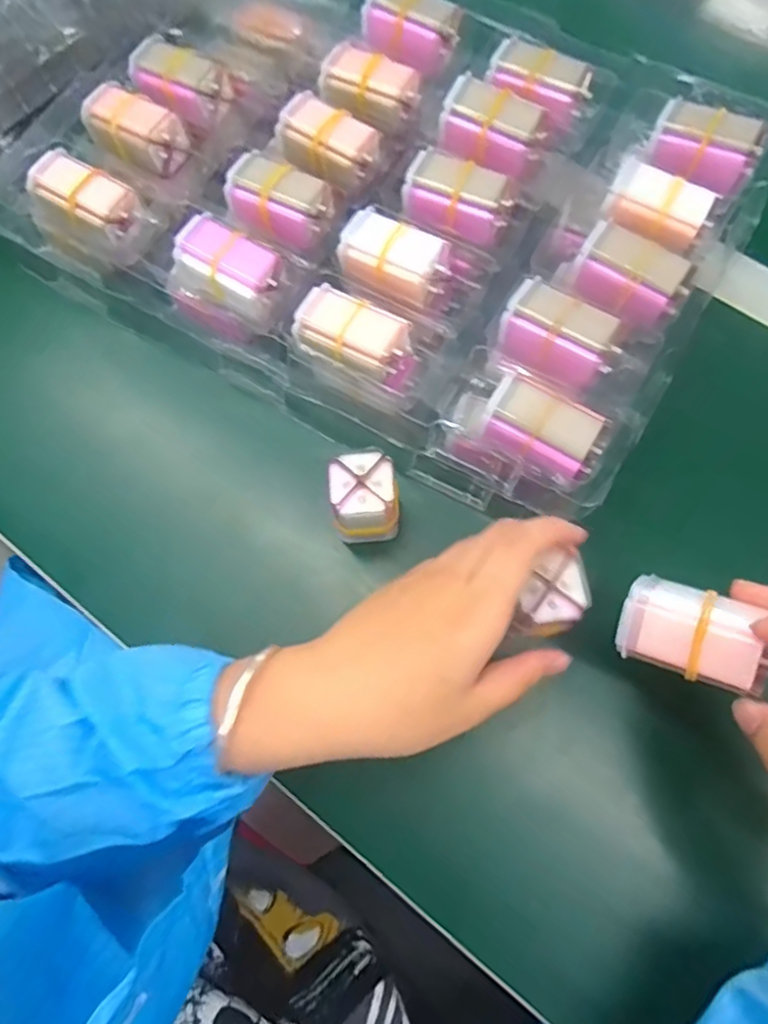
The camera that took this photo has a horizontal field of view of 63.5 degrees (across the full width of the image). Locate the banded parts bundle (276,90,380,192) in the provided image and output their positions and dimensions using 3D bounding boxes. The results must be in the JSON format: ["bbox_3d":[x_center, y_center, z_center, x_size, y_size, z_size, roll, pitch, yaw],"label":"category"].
[{"bbox_3d":[-0.034,-0.223,0.374,0.058,0.027,0.035,42,77,13],"label":"banded parts bundle"}]

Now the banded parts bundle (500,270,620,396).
[{"bbox_3d":[0.093,-0.092,0.335,0.059,0.040,0.033,31,75,11],"label":"banded parts bundle"}]

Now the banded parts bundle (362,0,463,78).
[{"bbox_3d":[0.017,-0.315,0.400,0.057,0.027,0.036,30,74,10],"label":"banded parts bundle"}]

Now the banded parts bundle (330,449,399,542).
[{"bbox_3d":[-0.010,-0.005,0.338,0.034,0.057,0.034,-6,71,-1],"label":"banded parts bundle"}]

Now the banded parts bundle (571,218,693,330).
[{"bbox_3d":[0.135,-0.130,0.341,0.058,0.025,0.033,36,76,12],"label":"banded parts bundle"}]

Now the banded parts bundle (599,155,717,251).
[{"bbox_3d":[0.155,-0.174,0.352,0.055,0.018,0.033,27,74,9],"label":"banded parts bundle"}]

